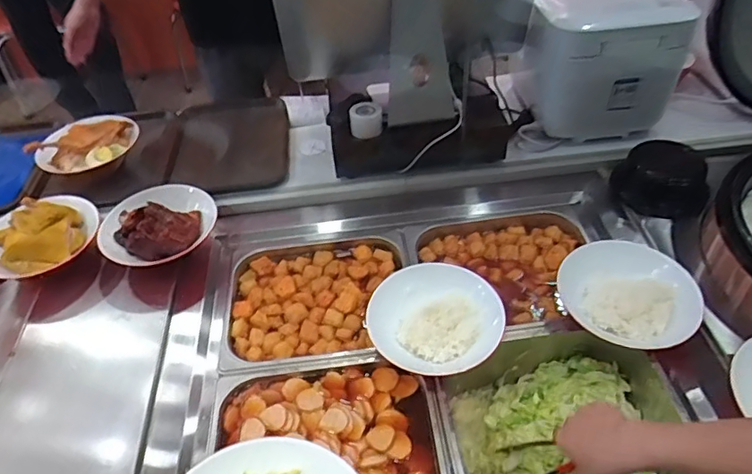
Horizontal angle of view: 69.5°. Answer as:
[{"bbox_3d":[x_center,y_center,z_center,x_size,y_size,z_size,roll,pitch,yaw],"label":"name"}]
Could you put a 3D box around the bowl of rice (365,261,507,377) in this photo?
[{"bbox_3d":[0.087,0.124,0.804,0.189,0.049,0.180,-3,45,3],"label":"bowl of rice"}]

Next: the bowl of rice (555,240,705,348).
[{"bbox_3d":[0.376,0.084,0.818,0.182,0.056,0.182,-3,45,3],"label":"bowl of rice"}]

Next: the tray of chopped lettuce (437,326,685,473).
[{"bbox_3d":[0.260,0.274,0.788,0.325,0.131,0.276,-7,45,-2],"label":"tray of chopped lettuce"}]

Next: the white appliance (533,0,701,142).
[{"bbox_3d":[0.450,-0.388,1.137,0.254,0.271,0.308,-2,45,3],"label":"white appliance"}]

